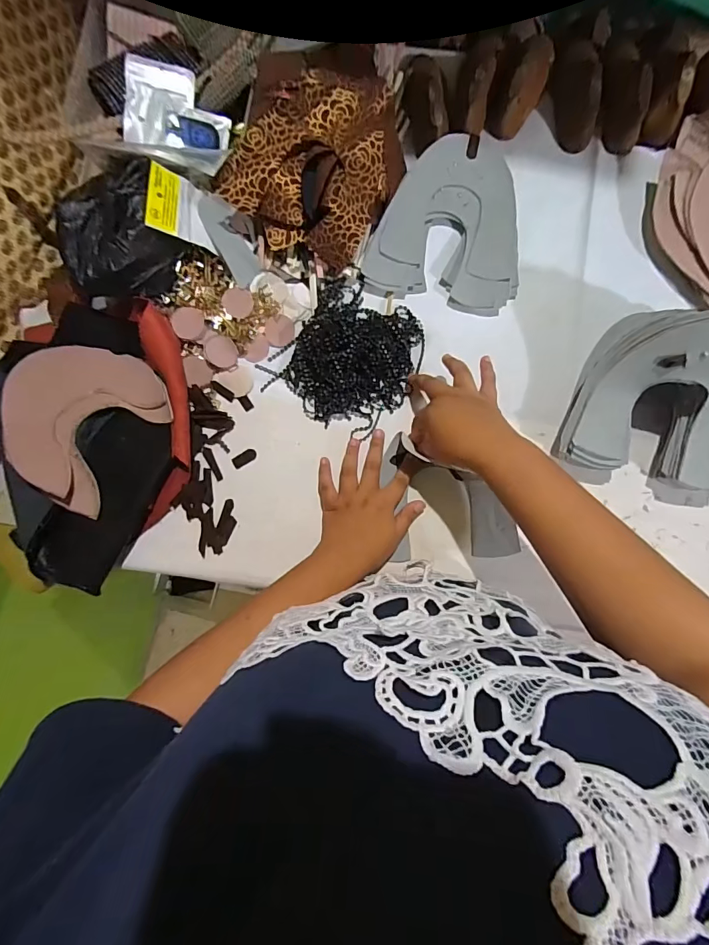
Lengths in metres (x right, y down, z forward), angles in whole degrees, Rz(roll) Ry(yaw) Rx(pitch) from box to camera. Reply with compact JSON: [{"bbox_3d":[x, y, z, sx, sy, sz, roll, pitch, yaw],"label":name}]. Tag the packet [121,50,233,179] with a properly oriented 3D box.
[{"bbox_3d":[-0.197,-0.397,0.480,0.109,0.020,0.103,9,87,-19],"label":"packet"}]

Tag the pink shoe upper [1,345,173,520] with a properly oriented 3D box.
[{"bbox_3d":[-0.292,-0.064,0.455,0.165,0.017,0.162,35,69,2],"label":"pink shoe upper"}]

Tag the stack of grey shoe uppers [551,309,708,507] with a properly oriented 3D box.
[{"bbox_3d":[0.319,-0.061,0.423,0.168,0.114,0.161,22,84,3],"label":"stack of grey shoe uppers"}]

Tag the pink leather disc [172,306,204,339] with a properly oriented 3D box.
[{"bbox_3d":[-0.184,-0.164,0.473,0.036,0.004,0.035,0,83,0],"label":"pink leather disc"}]

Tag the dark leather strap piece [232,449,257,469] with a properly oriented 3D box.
[{"bbox_3d":[-0.121,-0.015,0.476,0.027,0.004,0.013,-34,84,-3],"label":"dark leather strap piece"}]

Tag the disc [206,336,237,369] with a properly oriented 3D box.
[{"bbox_3d":[-0.148,-0.134,0.480,0.033,0.004,0.034,-1,93,-19],"label":"disc"}]

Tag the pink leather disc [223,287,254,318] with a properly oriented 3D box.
[{"bbox_3d":[-0.131,-0.190,0.483,0.034,0.004,0.032,0,91,-4],"label":"pink leather disc"}]

